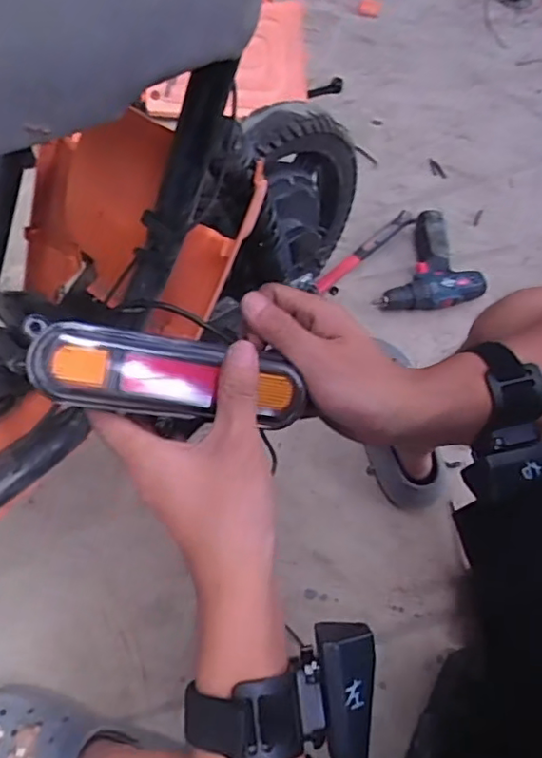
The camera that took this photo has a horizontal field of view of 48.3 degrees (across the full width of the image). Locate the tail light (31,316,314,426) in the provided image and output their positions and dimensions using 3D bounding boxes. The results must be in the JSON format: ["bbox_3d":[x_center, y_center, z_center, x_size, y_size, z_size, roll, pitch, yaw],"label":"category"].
[{"bbox_3d":[-0.056,-0.002,0.344,0.153,0.028,0.041,10,86,-17],"label":"tail light"}]

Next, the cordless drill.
[{"bbox_3d":[0.307,-0.193,1.098,0.159,0.051,0.231,26,61,10],"label":"cordless drill"}]

